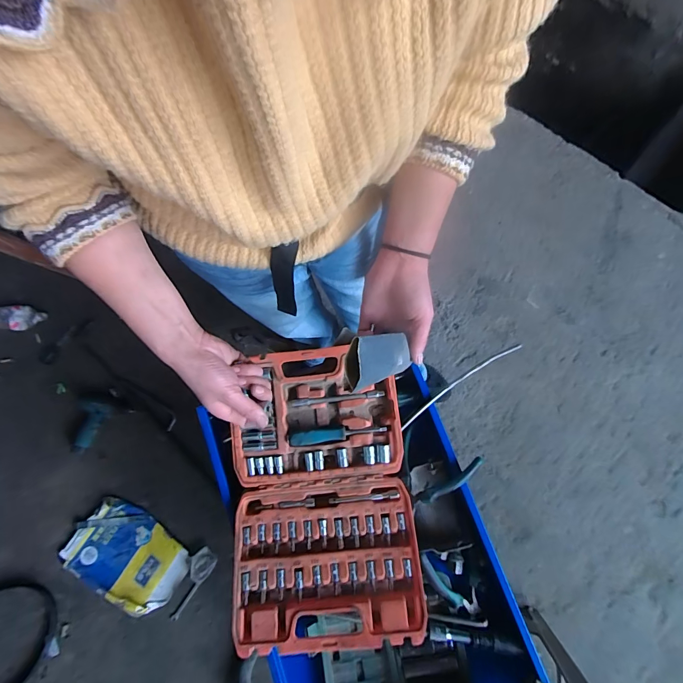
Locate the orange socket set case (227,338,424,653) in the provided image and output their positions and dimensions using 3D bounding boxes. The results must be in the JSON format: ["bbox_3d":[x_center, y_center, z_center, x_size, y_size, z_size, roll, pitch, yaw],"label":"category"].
[{"bbox_3d":[-0.031,0.197,0.528,0.242,0.047,0.377,-6,75,0],"label":"orange socket set case"}]

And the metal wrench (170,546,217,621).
[{"bbox_3d":[-0.443,0.699,1.103,0.073,0.027,0.188,34,79,10],"label":"metal wrench"}]

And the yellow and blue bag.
[{"bbox_3d":[-0.653,0.660,1.159,0.352,0.040,0.229,34,72,2],"label":"yellow and blue bag"}]

